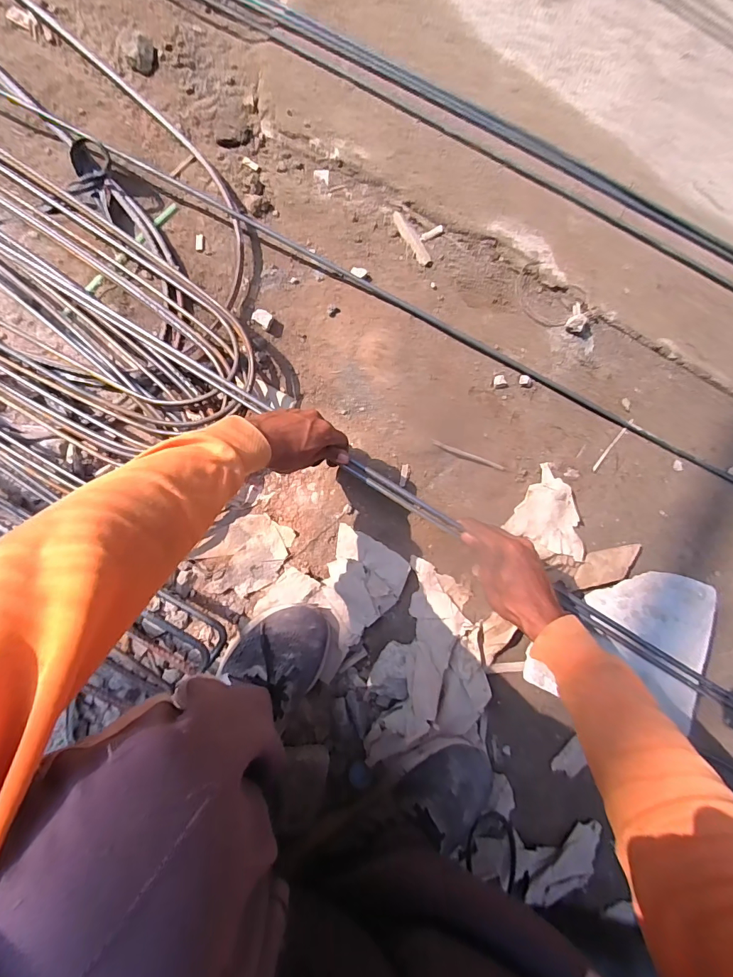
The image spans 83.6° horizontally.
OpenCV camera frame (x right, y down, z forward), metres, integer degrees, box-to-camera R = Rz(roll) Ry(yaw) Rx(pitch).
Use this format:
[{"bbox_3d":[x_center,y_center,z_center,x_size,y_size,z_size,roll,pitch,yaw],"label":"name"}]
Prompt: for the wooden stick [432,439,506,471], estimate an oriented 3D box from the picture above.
[{"bbox_3d":[0.149,-0.047,0.591,0.118,0.008,0.008,18,84,-16],"label":"wooden stick"}]

